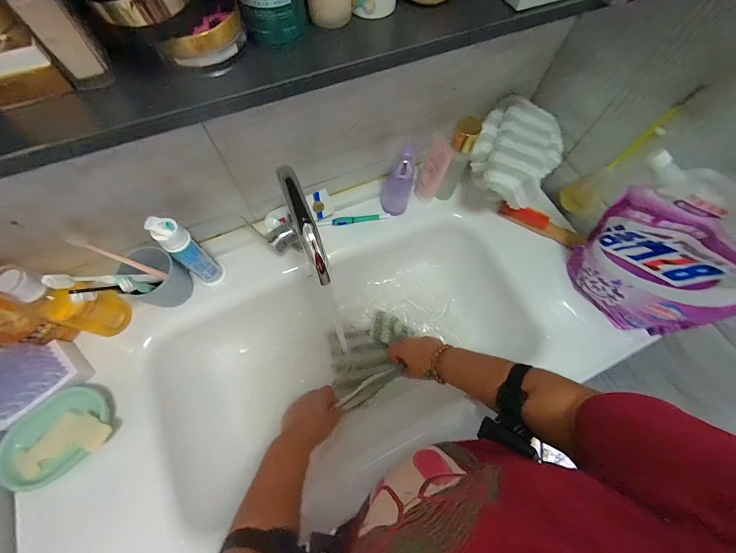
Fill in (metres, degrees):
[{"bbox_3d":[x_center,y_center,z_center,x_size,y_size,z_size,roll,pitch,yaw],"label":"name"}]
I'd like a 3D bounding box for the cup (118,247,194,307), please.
[{"bbox_3d":[-0.332,0.003,0.488,0.078,0.082,0.073,29,69,10],"label":"cup"}]

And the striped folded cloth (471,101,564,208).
[{"bbox_3d":[0.268,-0.219,0.557,0.157,0.073,0.181,1,67,-2],"label":"striped folded cloth"}]

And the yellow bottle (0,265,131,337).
[{"bbox_3d":[-0.420,0.035,0.438,0.055,0.167,0.064,20,67,6],"label":"yellow bottle"}]

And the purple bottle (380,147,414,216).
[{"bbox_3d":[0.052,-0.168,0.558,0.051,0.150,0.037,11,67,2],"label":"purple bottle"}]

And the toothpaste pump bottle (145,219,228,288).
[{"bbox_3d":[-0.276,-0.035,0.485,0.047,0.176,0.037,-41,74,-17],"label":"toothpaste pump bottle"}]

